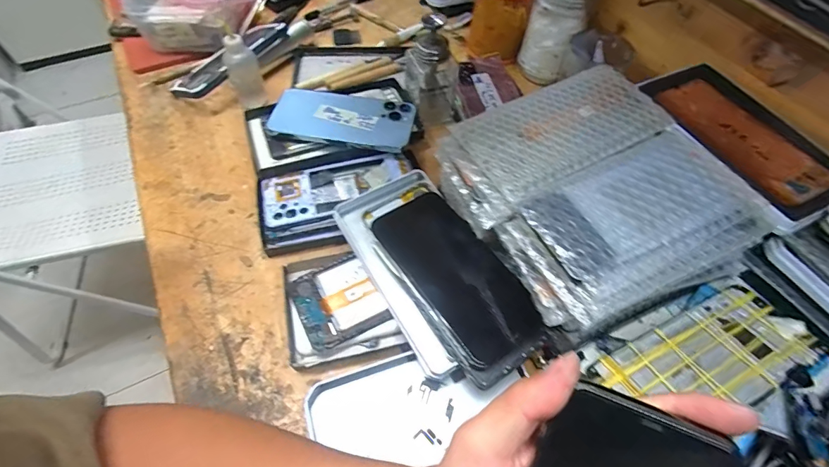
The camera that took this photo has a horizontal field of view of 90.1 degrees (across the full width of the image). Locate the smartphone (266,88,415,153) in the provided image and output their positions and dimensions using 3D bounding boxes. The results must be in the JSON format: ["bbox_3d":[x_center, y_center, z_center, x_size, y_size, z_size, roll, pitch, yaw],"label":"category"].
[{"bbox_3d":[-0.082,-0.134,0.476,0.158,0.011,0.072,8,65,0],"label":"smartphone"}]

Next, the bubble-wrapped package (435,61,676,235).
[{"bbox_3d":[0.111,-0.078,0.349,0.190,0.032,0.089,-27,61,-16],"label":"bubble-wrapped package"}]

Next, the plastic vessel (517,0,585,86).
[{"bbox_3d":[0.180,-0.263,0.537,0.068,0.117,0.060,18,58,11],"label":"plastic vessel"}]

